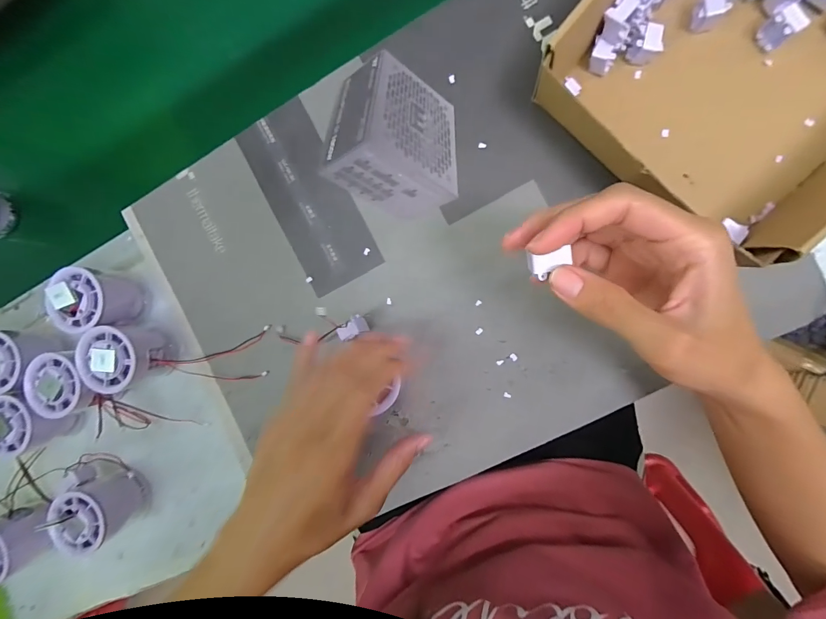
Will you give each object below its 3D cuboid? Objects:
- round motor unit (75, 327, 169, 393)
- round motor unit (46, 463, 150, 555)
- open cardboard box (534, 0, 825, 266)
[{"bbox_3d":[-0.253,0.042,0.348,0.052,0.056,0.056,0,91,9],"label":"round motor unit"},{"bbox_3d":[-0.294,0.183,0.362,0.057,0.063,0.060,0,91,9],"label":"round motor unit"},{"bbox_3d":[0.229,-0.167,0.259,0.205,0.068,0.212,45,97,6],"label":"open cardboard box"}]

